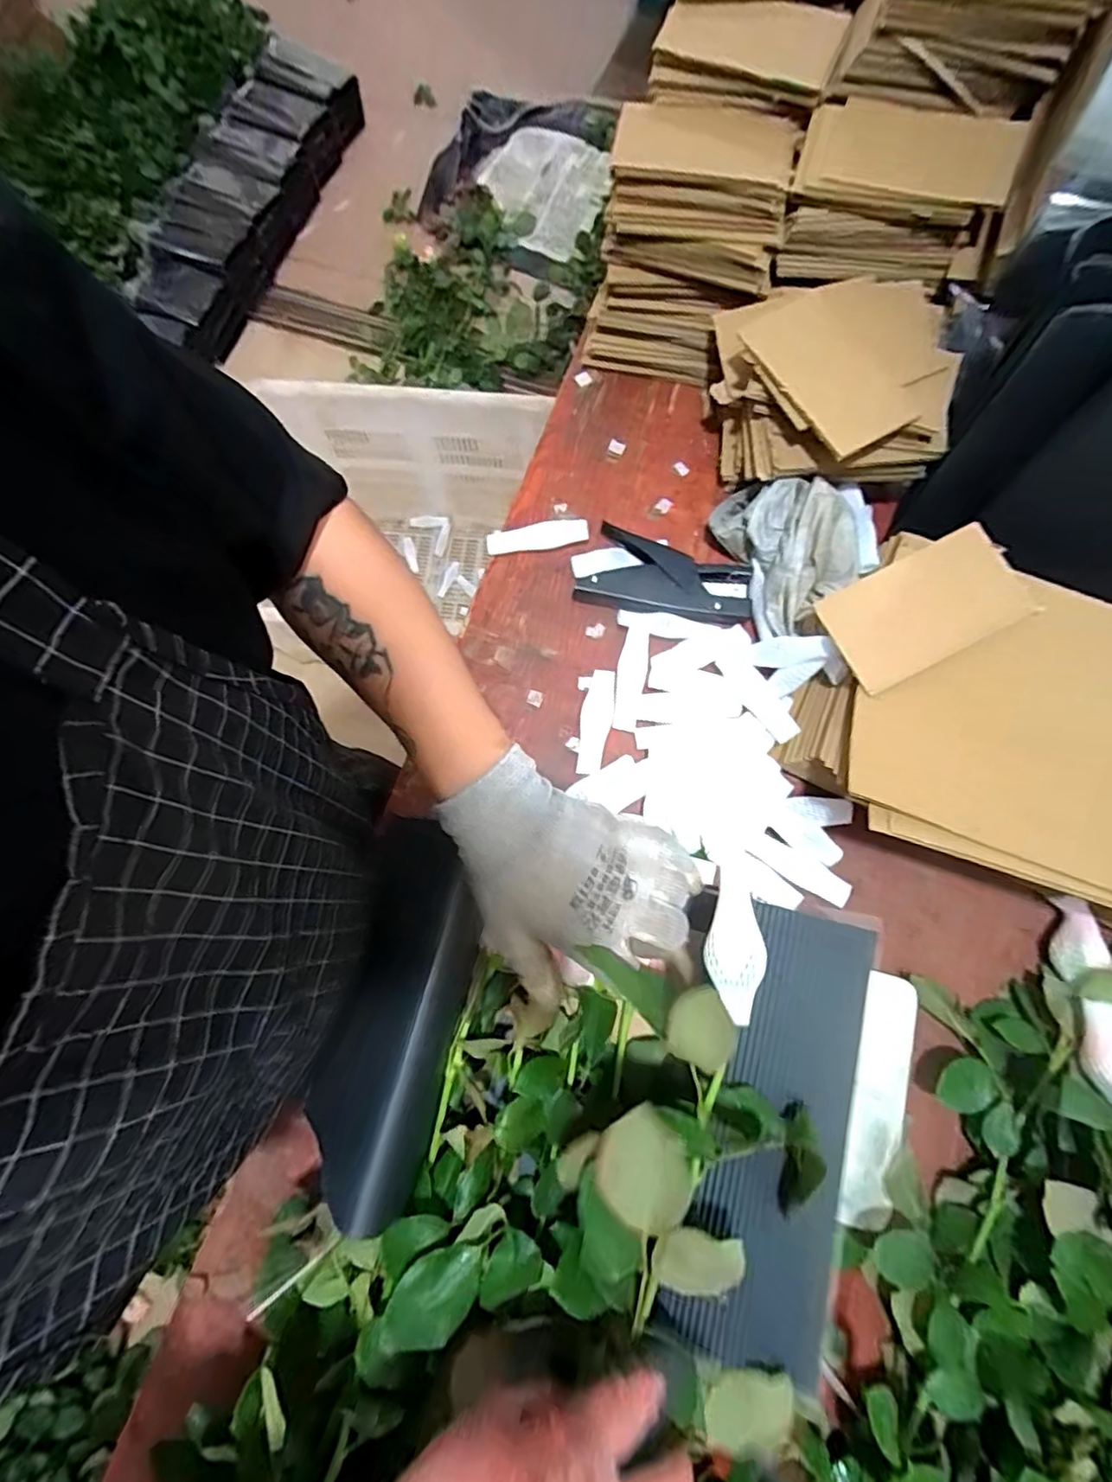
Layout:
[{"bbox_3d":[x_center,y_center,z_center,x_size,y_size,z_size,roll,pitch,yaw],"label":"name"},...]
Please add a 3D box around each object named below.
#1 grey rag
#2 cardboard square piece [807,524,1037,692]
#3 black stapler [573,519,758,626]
[{"bbox_3d":[0.201,-0.165,0.527,0.105,0.052,0.145,-21,78,-3],"label":"grey rag"},{"bbox_3d":[0.271,-0.098,0.454,0.142,0.009,0.079,-27,88,-4],"label":"cardboard square piece"},{"bbox_3d":[0.097,-0.137,0.548,0.144,0.022,0.072,23,80,6],"label":"black stapler"}]

